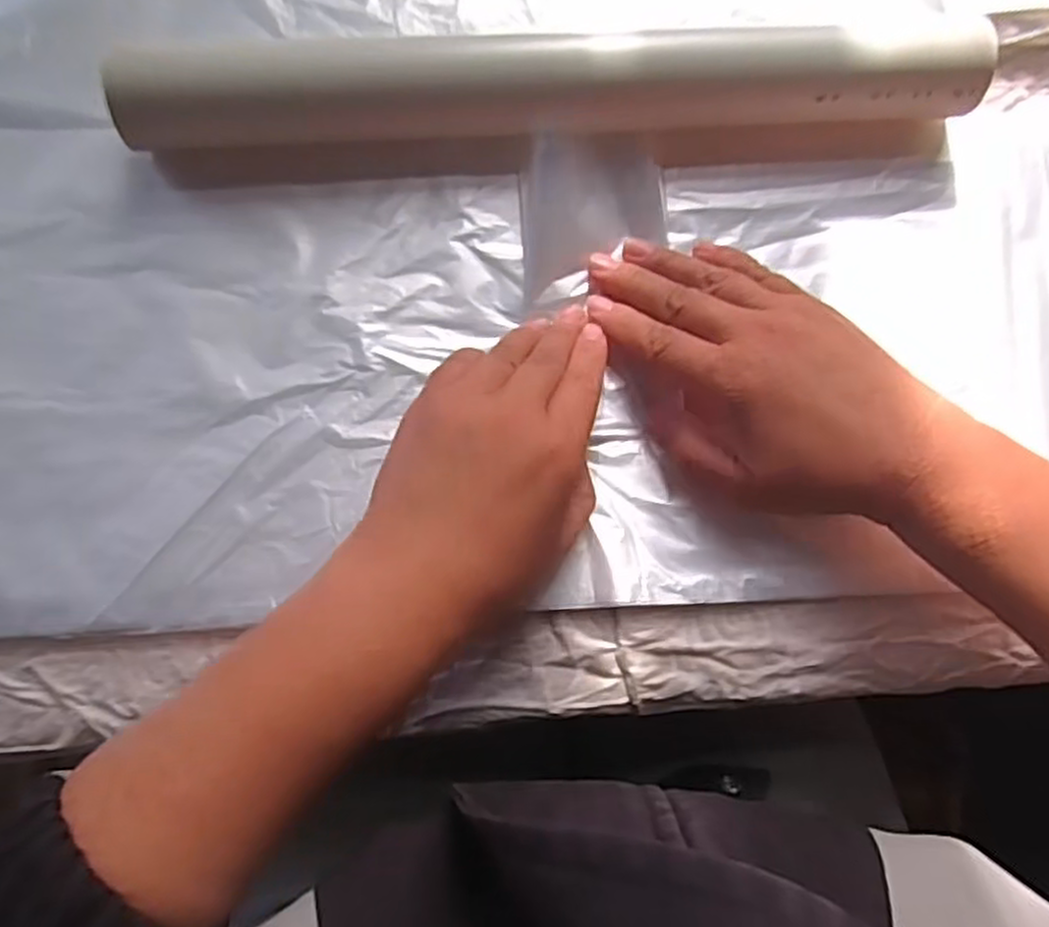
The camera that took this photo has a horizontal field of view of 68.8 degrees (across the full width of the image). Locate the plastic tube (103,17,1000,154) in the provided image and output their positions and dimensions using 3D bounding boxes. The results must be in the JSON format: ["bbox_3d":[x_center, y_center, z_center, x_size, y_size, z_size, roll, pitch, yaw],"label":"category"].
[{"bbox_3d":[0.015,-0.156,0.324,0.355,0.042,0.032,-2,82,-3],"label":"plastic tube"}]

